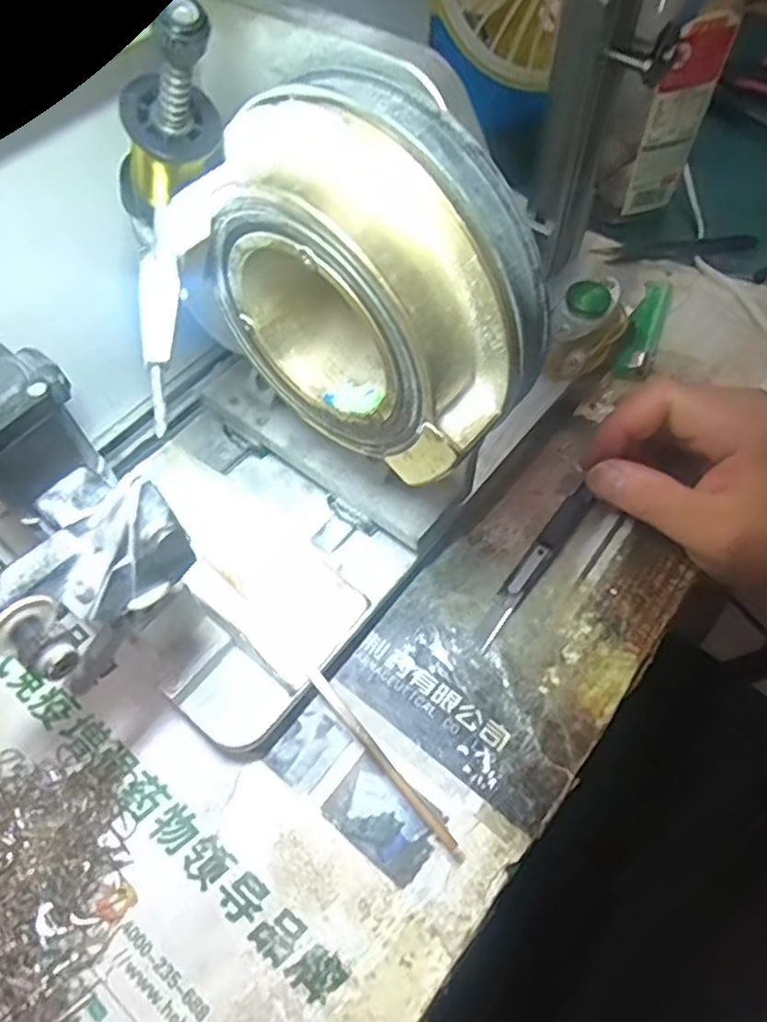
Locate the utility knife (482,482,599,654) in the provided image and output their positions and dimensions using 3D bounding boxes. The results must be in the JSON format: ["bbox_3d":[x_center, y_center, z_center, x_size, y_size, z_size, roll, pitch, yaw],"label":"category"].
[{"bbox_3d":[0.075,0.025,0.321,0.014,0.007,0.103,32,62,17],"label":"utility knife"}]

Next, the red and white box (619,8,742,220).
[{"bbox_3d":[0.179,-0.235,0.405,0.037,0.119,0.008,-13,60,-6],"label":"red and white box"}]

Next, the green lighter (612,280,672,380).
[{"bbox_3d":[0.157,-0.111,0.392,0.019,0.007,0.080,19,61,13],"label":"green lighter"}]

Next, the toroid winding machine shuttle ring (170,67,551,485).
[{"bbox_3d":[-0.003,-0.066,0.199,0.102,0.094,0.051,38,67,22],"label":"toroid winding machine shuttle ring"}]

